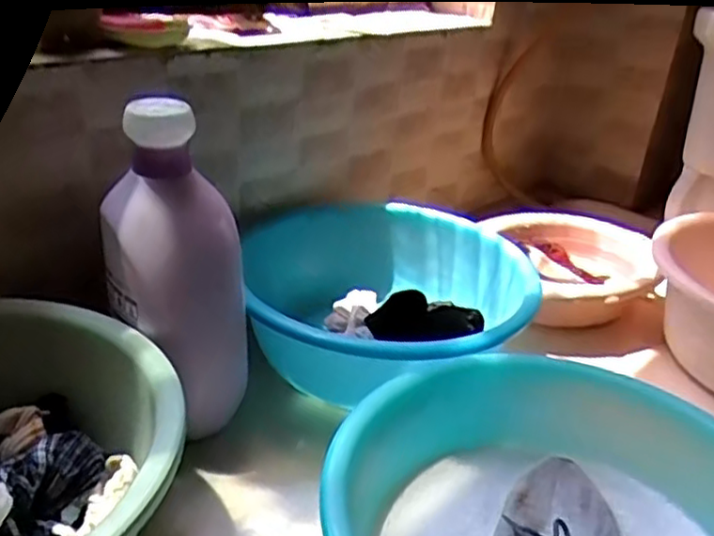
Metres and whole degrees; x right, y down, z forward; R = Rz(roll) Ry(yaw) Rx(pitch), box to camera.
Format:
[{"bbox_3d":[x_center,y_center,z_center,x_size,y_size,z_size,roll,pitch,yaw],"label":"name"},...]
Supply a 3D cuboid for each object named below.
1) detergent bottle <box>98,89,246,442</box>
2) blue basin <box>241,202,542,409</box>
[{"bbox_3d":[-0.182,0.017,0.687,0.107,0.336,0.104,-21,37,-39],"label":"detergent bottle"},{"bbox_3d":[0.043,0.041,0.856,0.342,0.121,0.354,3,28,-2],"label":"blue basin"}]

